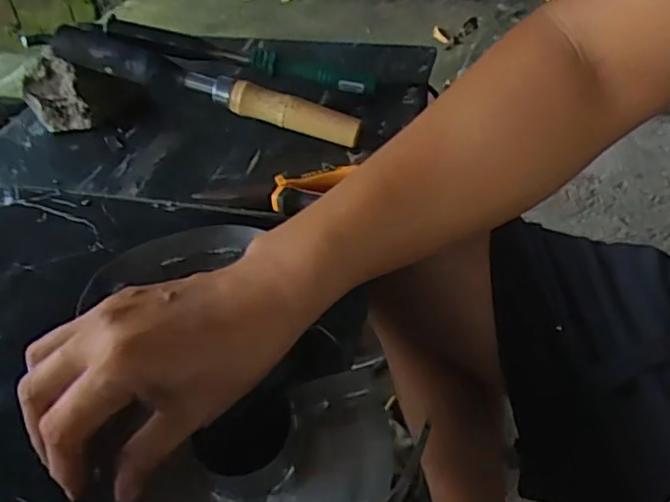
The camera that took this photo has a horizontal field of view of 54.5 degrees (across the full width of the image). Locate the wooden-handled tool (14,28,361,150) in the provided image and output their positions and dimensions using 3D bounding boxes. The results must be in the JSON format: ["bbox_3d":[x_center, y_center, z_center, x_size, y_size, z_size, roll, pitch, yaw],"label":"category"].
[{"bbox_3d":[-0.127,-0.159,0.595,0.308,0.031,0.033,18,44,3],"label":"wooden-handled tool"}]

